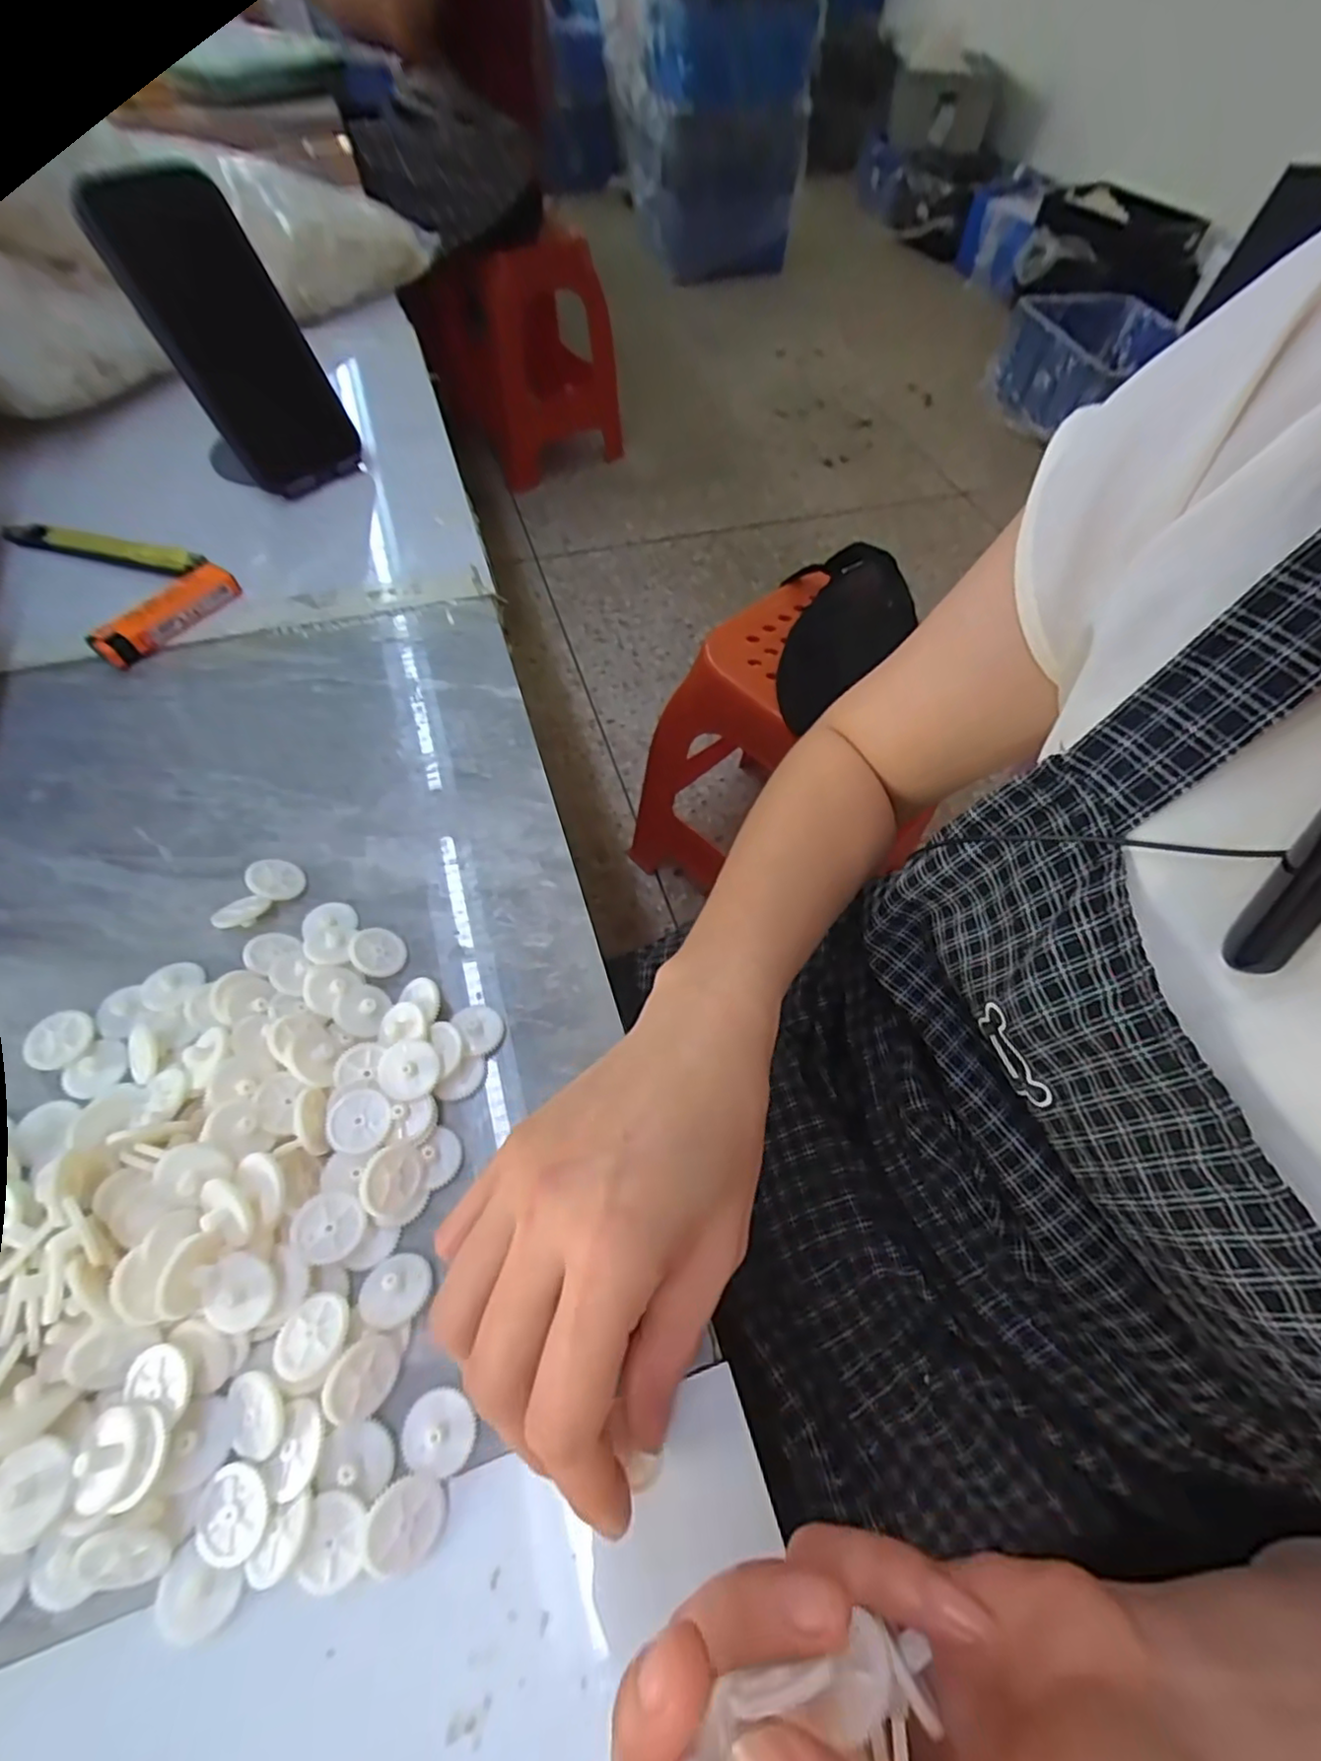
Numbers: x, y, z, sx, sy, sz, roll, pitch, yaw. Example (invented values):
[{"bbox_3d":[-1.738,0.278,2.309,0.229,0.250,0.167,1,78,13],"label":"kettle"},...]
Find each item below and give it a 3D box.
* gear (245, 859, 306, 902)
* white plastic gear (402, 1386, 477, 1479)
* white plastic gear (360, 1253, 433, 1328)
[{"bbox_3d":[-0.169,0.000,0.281,0.022,0.005,0.022,48,40,10],"label":"gear"},{"bbox_3d":[-0.067,0.165,0.192,0.021,0.004,0.020,1,60,-2],"label":"white plastic gear"},{"bbox_3d":[-0.086,0.131,0.207,0.022,0.008,0.020,-23,47,-28],"label":"white plastic gear"}]

